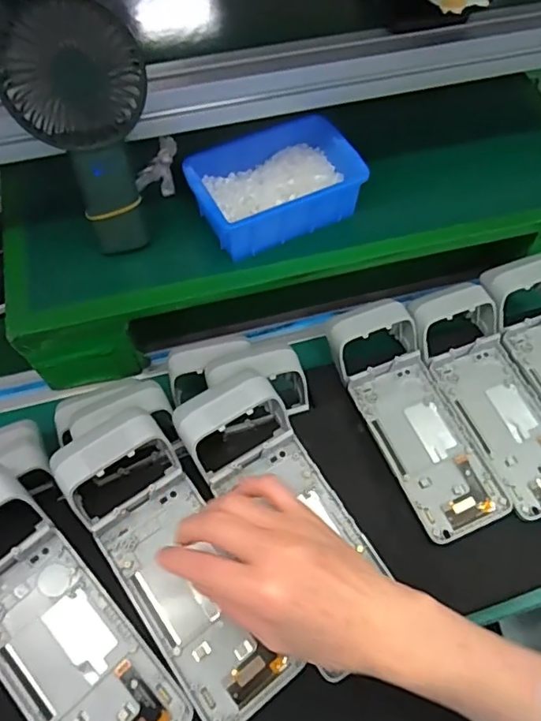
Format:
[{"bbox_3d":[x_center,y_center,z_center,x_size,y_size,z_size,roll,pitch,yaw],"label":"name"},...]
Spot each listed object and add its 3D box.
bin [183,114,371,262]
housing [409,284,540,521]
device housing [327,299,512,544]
[{"bbox_3d":[-0.001,-0.166,0.508,0.150,0.058,0.113,-20,63,-13],"label":"bin"},{"bbox_3d":[0.217,0.029,0.509,0.082,0.048,0.218,-20,63,-13],"label":"housing"},{"bbox_3d":[0.135,0.048,0.499,0.084,0.050,0.219,-21,63,-13],"label":"device housing"}]

